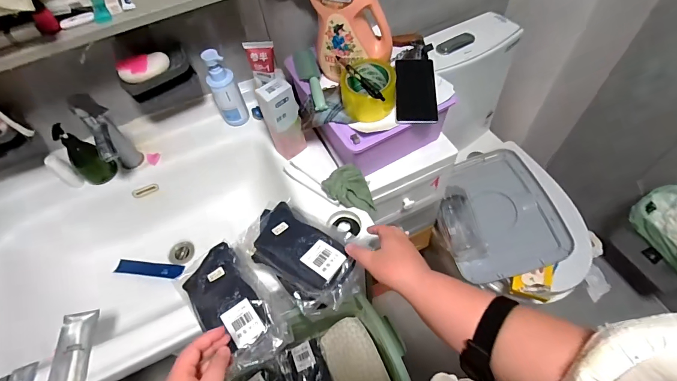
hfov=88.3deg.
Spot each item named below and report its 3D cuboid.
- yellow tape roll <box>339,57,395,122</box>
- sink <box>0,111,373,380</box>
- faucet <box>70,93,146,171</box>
[{"bbox_3d":[0.054,-0.183,0.640,0.099,0.060,0.103,2,56,6],"label":"yellow tape roll"},{"bbox_3d":[-0.353,0.105,0.741,0.731,0.180,0.489,-22,57,-10],"label":"sink"},{"bbox_3d":[-0.446,-0.094,0.697,0.057,0.182,0.125,-32,59,-16],"label":"faucet"}]

